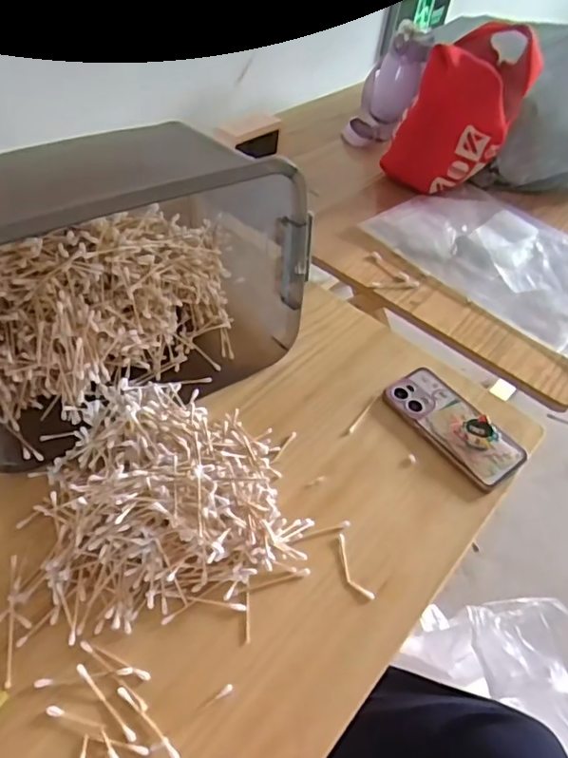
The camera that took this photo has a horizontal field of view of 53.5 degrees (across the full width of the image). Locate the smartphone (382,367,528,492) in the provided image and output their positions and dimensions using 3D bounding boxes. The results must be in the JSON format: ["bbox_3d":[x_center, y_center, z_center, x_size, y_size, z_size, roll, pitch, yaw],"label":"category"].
[{"bbox_3d":[0.194,0.049,0.646,0.080,0.023,0.163,-27,57,-26],"label":"smartphone"}]

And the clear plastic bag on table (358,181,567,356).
[{"bbox_3d":[0.363,-0.204,0.897,0.297,0.016,0.410,-34,60,-29],"label":"clear plastic bag on table"}]

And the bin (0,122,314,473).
[{"bbox_3d":[-0.178,-0.101,0.589,0.405,0.248,0.205,-28,57,-26],"label":"bin"}]

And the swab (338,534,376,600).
[{"bbox_3d":[0.063,0.177,0.530,0.017,0.004,0.067,-16,52,-18],"label":"swab"}]

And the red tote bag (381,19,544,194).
[{"bbox_3d":[0.312,-0.472,0.984,0.180,0.219,0.229,26,50,15],"label":"red tote bag"}]

